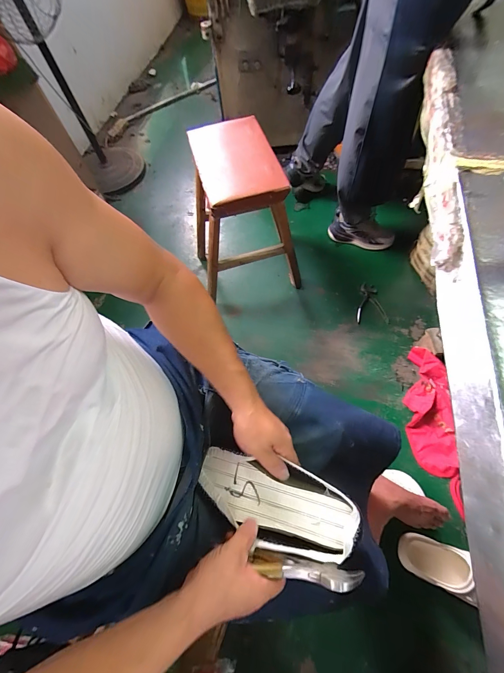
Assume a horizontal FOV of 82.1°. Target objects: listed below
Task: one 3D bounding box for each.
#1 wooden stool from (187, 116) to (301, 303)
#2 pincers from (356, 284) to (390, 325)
[{"bbox_3d":[-0.012,-0.413,1.071,0.334,0.504,0.400,-16,63,-5],"label":"wooden stool"},{"bbox_3d":[0.471,-0.130,1.165,0.118,0.036,0.187,-3,62,2],"label":"pincers"}]

